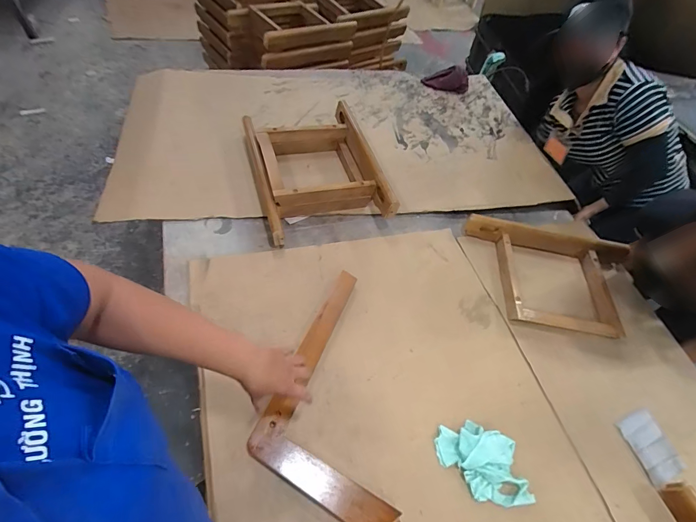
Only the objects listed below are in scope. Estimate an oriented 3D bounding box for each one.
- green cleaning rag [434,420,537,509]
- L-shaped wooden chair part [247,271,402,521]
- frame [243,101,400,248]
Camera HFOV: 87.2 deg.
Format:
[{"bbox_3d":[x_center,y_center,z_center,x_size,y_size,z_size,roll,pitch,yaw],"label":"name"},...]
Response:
[{"bbox_3d":[0.277,0.409,0.738,0.169,0.044,0.162,-3,56,-13],"label":"green cleaning rag"},{"bbox_3d":[-0.063,0.264,0.765,0.254,0.042,0.527,-2,56,-5],"label":"L-shaped wooden chair part"},{"bbox_3d":[-0.115,-0.303,1.165,0.360,0.135,0.542,-12,58,-19],"label":"frame"}]

